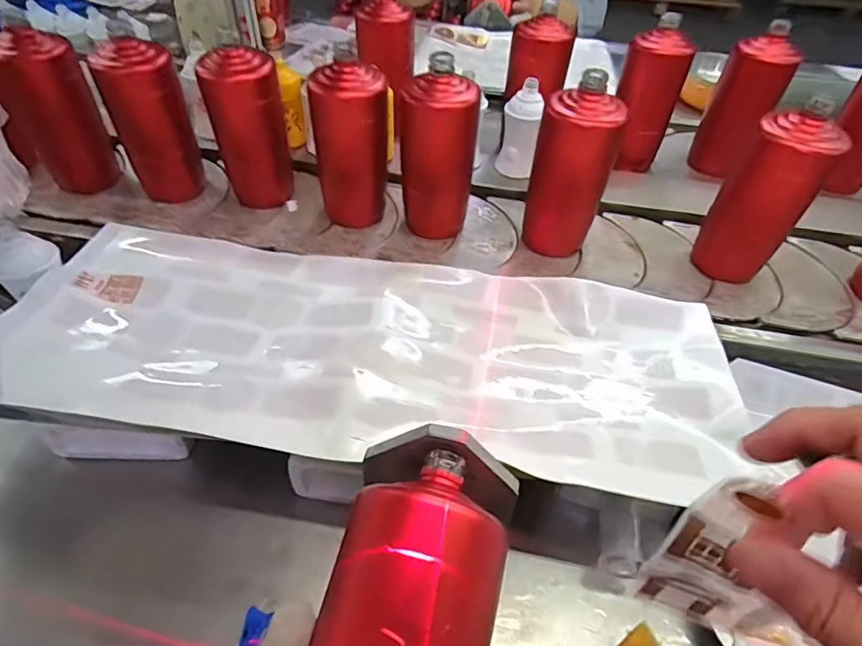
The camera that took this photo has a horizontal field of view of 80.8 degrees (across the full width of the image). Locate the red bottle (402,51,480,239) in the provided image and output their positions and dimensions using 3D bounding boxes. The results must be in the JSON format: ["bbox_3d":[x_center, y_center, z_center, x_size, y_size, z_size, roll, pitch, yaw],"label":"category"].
[{"bbox_3d":[0.007,-0.186,0.575,0.065,0.186,0.065,31,51,26],"label":"red bottle"}]

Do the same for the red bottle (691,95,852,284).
[{"bbox_3d":[0.356,-0.130,0.546,0.068,0.184,0.067,-2,45,-5],"label":"red bottle"}]

